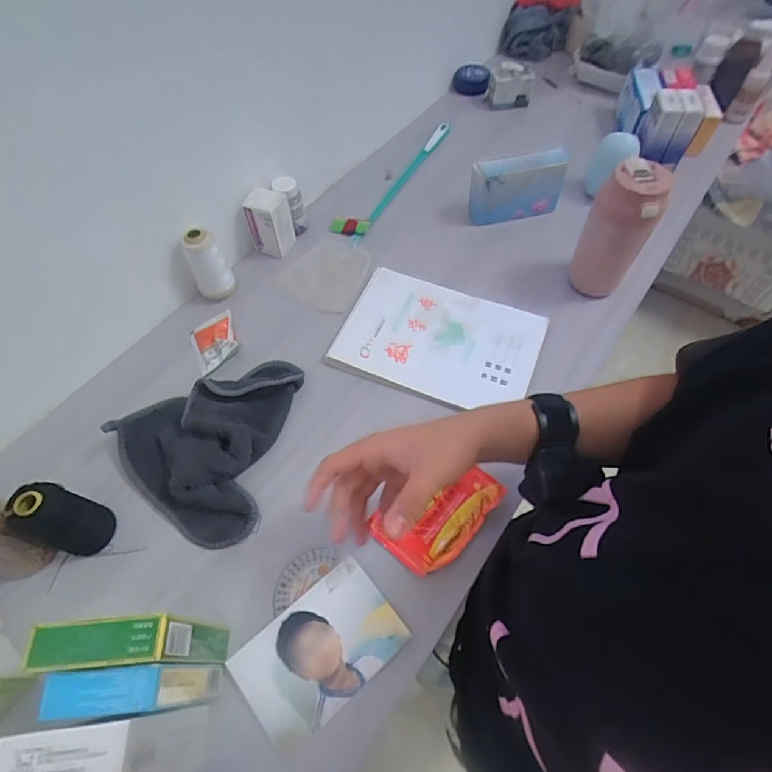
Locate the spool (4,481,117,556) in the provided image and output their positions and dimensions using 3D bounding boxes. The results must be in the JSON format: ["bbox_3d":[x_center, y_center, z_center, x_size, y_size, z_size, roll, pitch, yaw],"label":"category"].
[{"bbox_3d":[-0.328,0.134,0.463,0.048,0.103,0.058,17,61,13],"label":"spool"}]

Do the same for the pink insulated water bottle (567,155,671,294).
[{"bbox_3d":[0.304,-0.205,0.610,0.075,0.162,0.085,23,62,16],"label":"pink insulated water bottle"}]

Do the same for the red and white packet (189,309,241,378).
[{"bbox_3d":[-0.236,-0.063,0.632,0.063,0.022,0.082,-24,60,-11],"label":"red and white packet"}]

